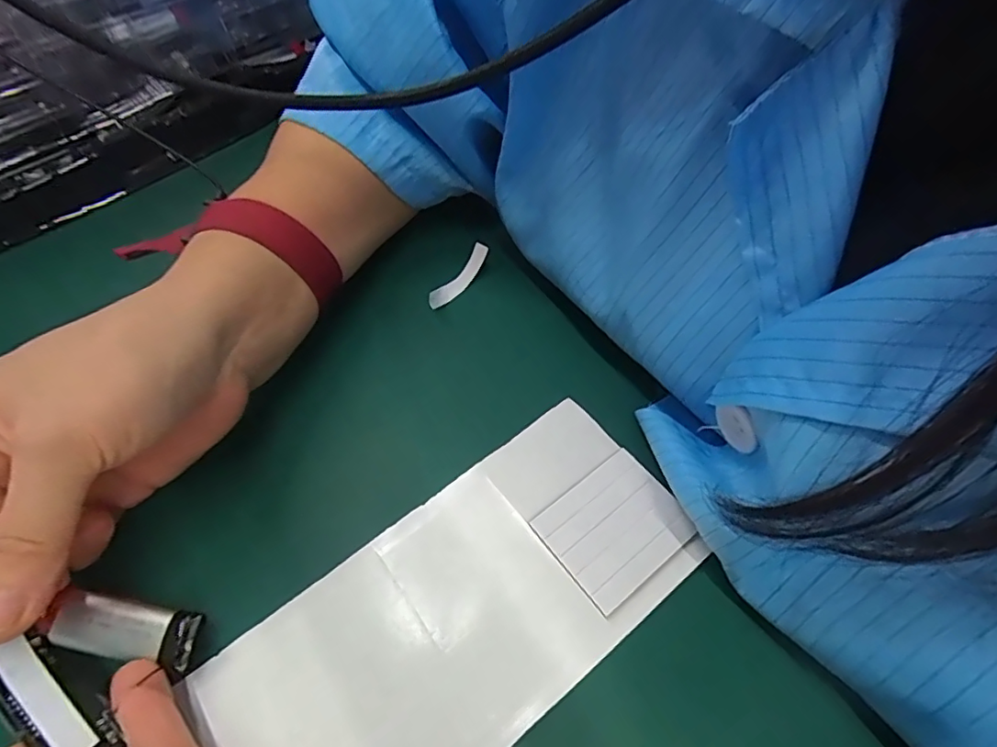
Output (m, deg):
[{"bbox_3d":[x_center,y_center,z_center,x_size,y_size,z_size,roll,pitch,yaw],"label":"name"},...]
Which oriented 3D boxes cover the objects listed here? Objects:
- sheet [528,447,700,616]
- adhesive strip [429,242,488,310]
[{"bbox_3d":[0.043,0.055,0.200,0.048,0.004,0.040,-34,60,-19],"label":"sheet"},{"bbox_3d":[-0.019,-0.046,0.268,0.010,0.011,0.041,24,60,19],"label":"adhesive strip"}]

